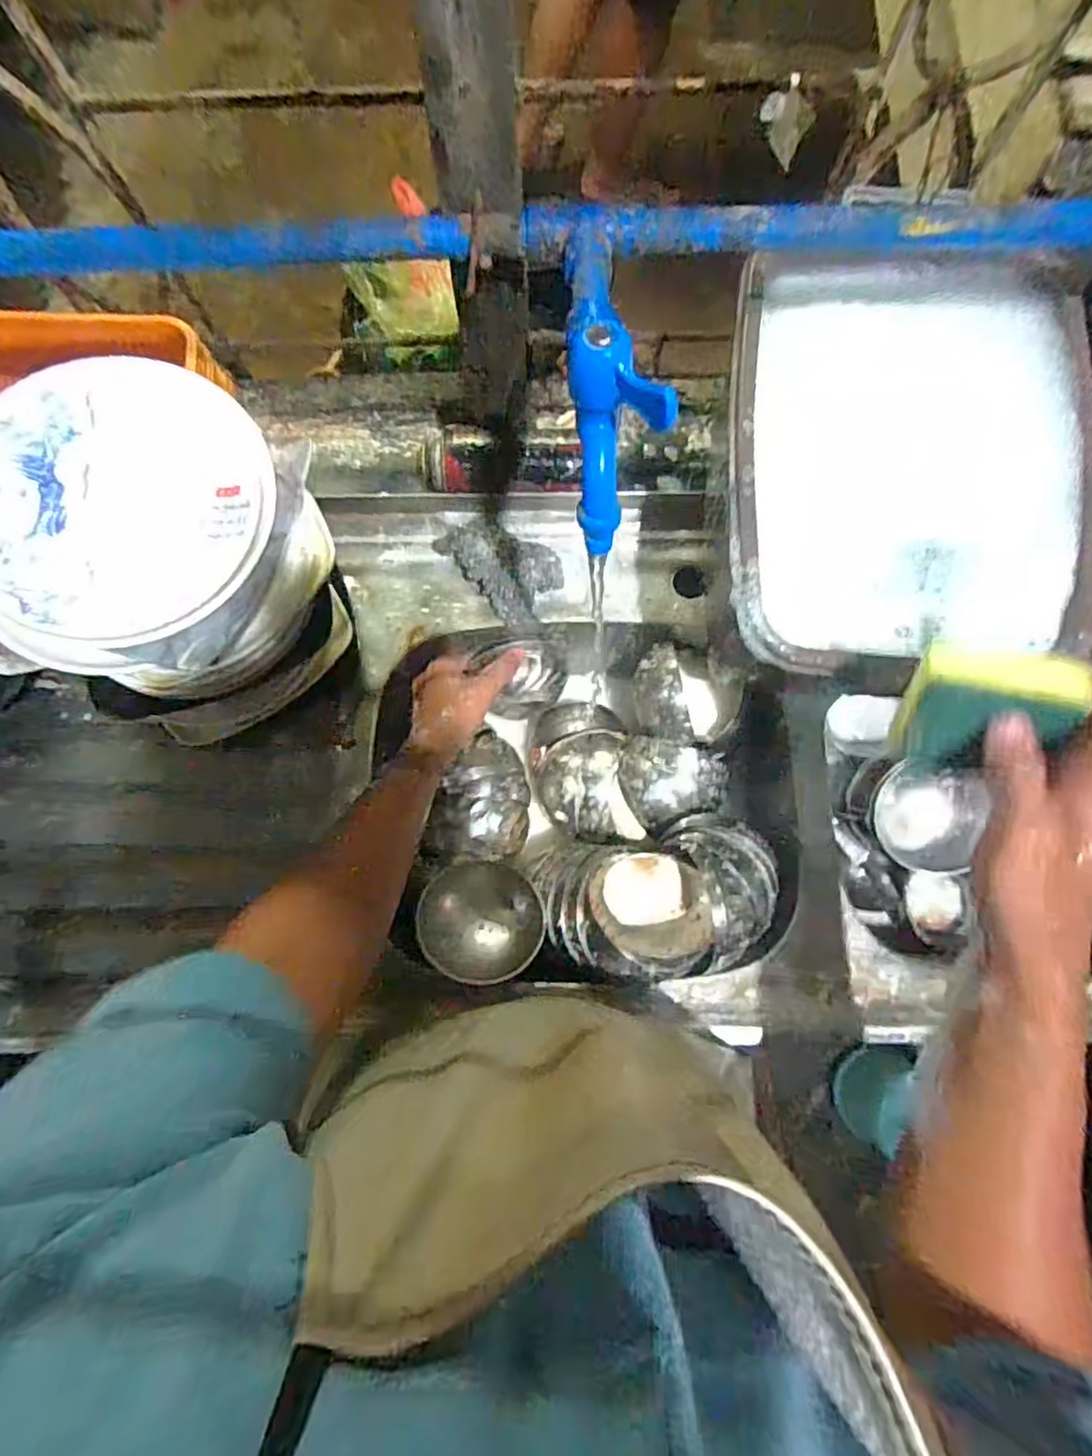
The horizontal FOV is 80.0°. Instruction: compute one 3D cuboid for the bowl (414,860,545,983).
[{"bbox_3d":[-0.056,0.169,0.581,0.099,0.055,0.109,-41,81,-8],"label":"bowl"}]

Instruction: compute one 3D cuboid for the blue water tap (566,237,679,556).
[{"bbox_3d":[0.025,-0.187,0.327,0.037,0.084,0.165,-6,78,-2],"label":"blue water tap"}]

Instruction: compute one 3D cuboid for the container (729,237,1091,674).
[{"bbox_3d":[0.256,-0.190,0.464,0.252,0.068,0.337,2,78,0],"label":"container"}]

